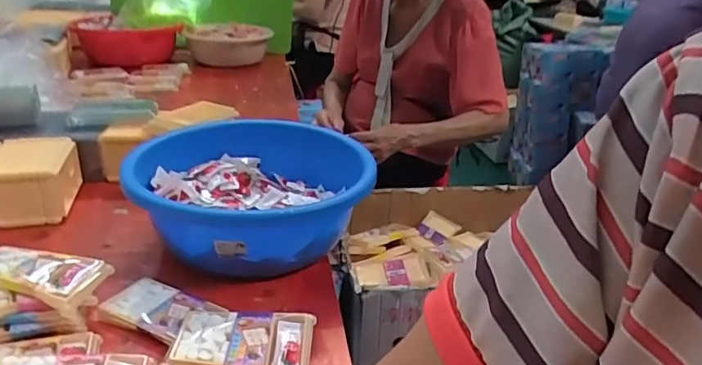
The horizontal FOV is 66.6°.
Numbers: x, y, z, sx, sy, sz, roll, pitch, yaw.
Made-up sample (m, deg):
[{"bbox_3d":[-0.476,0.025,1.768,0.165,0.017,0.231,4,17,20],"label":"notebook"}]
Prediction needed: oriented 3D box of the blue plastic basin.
[{"bbox_3d":[-0.137,0.018,0.738,0.308,0.120,0.311,0,25,-6],"label":"blue plastic basin"}]

